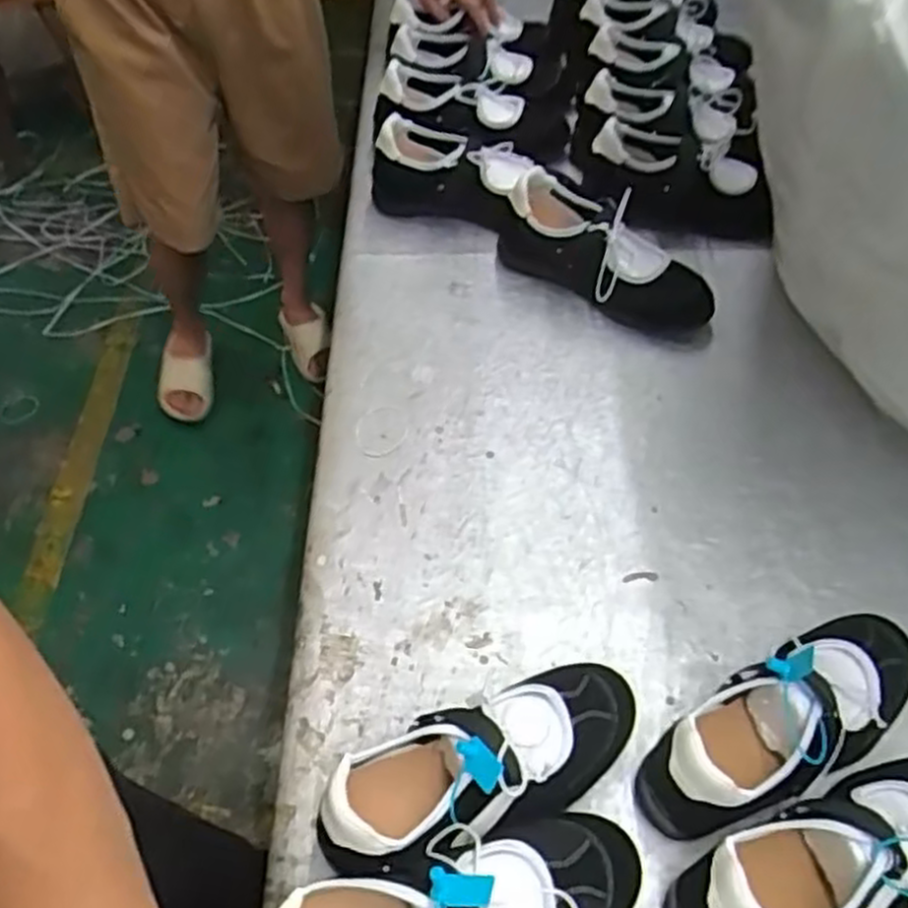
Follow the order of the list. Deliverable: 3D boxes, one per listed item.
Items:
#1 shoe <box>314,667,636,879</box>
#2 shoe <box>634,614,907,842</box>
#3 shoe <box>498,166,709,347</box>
[{"bbox_3d":[0.024,0.224,0.559,0.244,0.107,0.094,-22,59,-13],"label":"shoe"},{"bbox_3d":[0.243,0.197,0.566,0.226,0.105,0.093,-26,59,-14],"label":"shoe"},{"bbox_3d":[0.157,-0.210,0.847,0.254,0.092,0.078,33,64,22],"label":"shoe"}]

